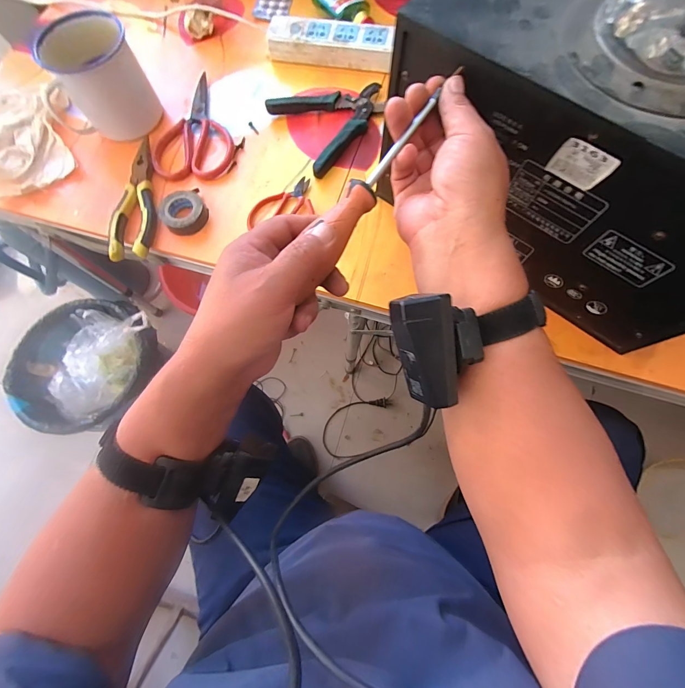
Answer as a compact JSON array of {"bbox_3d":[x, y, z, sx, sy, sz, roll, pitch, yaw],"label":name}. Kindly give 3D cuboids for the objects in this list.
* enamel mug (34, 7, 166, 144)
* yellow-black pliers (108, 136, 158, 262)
[{"bbox_3d":[-0.319,-0.337,0.423,0.119,0.106,0.080,-7,73,0],"label":"enamel mug"},{"bbox_3d":[-0.266,-0.188,0.422,0.051,0.015,0.172,-7,73,0],"label":"yellow-black pliers"}]

